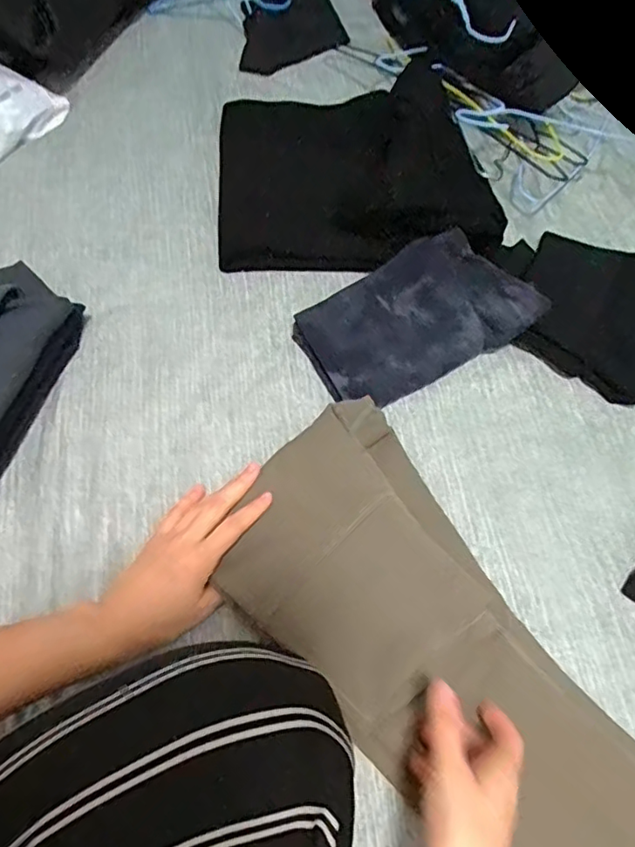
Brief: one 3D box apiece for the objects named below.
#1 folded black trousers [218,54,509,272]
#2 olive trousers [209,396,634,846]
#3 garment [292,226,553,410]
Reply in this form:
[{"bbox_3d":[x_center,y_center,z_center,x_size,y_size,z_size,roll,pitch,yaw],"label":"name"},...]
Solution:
[{"bbox_3d":[0.034,-0.295,0.639,0.296,0.093,0.268,-2,64,-2],"label":"folded black trousers"},{"bbox_3d":[0.167,0.253,0.414,0.189,0.046,0.627,-38,75,-17],"label":"olive trousers"},{"bbox_3d":[0.096,-0.104,0.567,0.215,0.056,0.135,-28,68,-14],"label":"garment"}]

